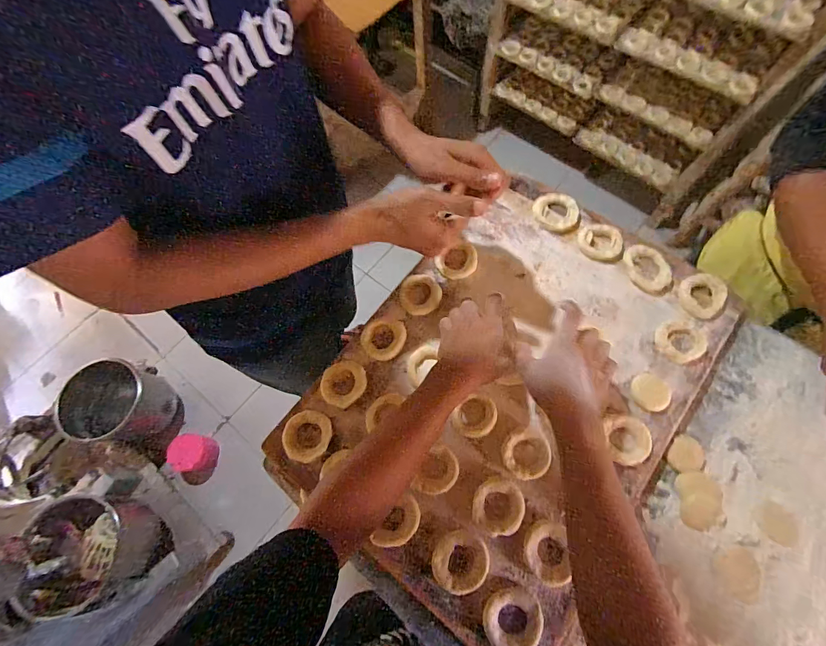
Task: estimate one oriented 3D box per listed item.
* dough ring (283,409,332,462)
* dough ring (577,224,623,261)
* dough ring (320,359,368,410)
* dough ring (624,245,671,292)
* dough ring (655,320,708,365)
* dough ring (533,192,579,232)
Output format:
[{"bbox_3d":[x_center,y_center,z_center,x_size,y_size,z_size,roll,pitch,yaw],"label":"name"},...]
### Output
[{"bbox_3d":[-0.142,0.151,0.511,0.060,0.008,0.065,-1,70,3],"label":"dough ring"},{"bbox_3d":[0.295,-0.129,0.599,0.065,0.013,0.062,-1,70,3],"label":"dough ring"},{"bbox_3d":[-0.097,0.083,0.539,0.056,0.009,0.063,41,77,15],"label":"dough ring"},{"bbox_3d":[0.359,-0.086,0.580,0.064,0.015,0.083,-15,70,-3],"label":"dough ring"},{"bbox_3d":[0.384,0.027,0.546,0.066,0.014,0.059,-13,70,-2],"label":"dough ring"},{"bbox_3d":[0.230,-0.179,0.619,0.070,0.021,0.060,22,73,10],"label":"dough ring"}]

